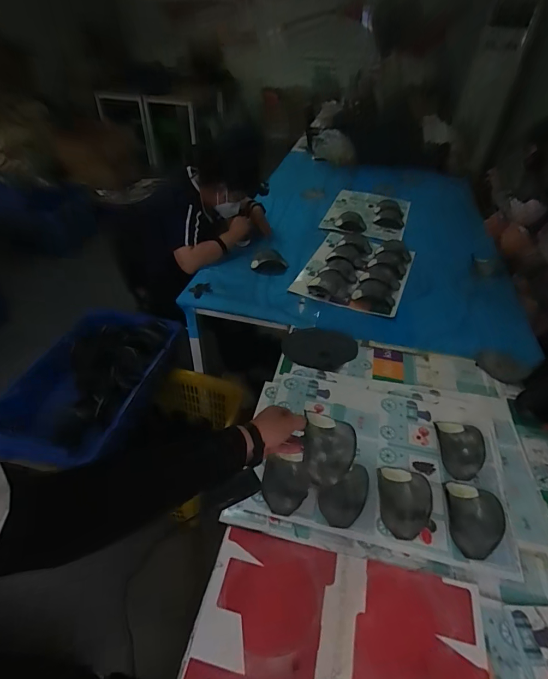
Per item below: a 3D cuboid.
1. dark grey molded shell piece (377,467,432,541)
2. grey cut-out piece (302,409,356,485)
[{"bbox_3d":[0.275,0.337,0.760,0.103,0.020,0.138,8,42,3],"label":"dark grey molded shell piece"},{"bbox_3d":[0.103,0.206,0.691,0.097,0.020,0.139,11,42,6],"label":"grey cut-out piece"}]

